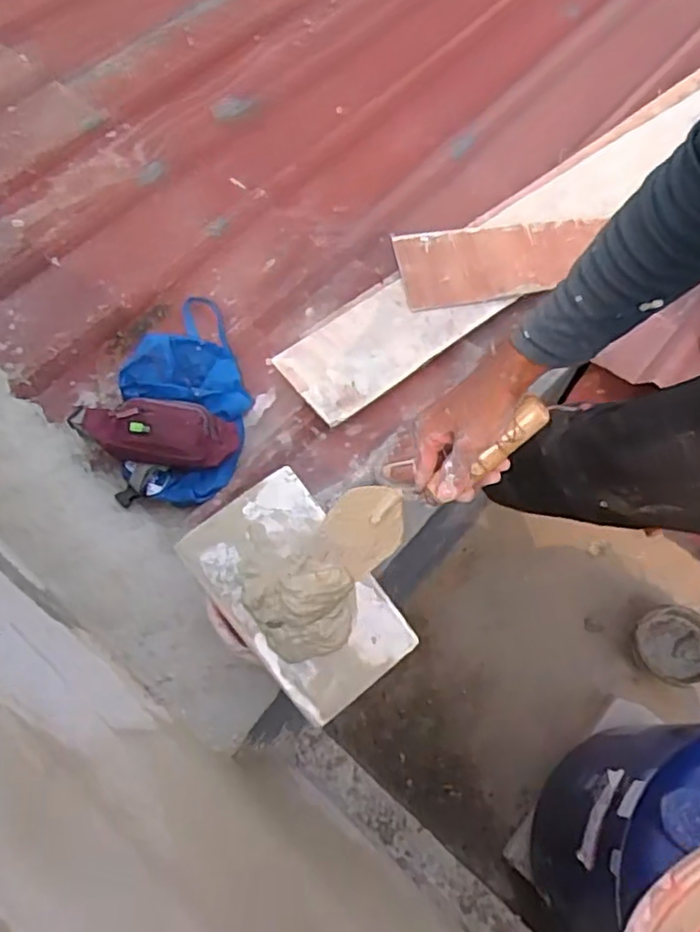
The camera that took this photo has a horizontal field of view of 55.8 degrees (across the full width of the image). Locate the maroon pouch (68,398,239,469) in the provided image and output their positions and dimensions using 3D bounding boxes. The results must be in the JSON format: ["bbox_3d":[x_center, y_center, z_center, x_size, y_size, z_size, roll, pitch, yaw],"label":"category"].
[{"bbox_3d":[-0.382,-0.066,1.231,0.319,0.099,0.126,3,69,3],"label":"maroon pouch"}]

